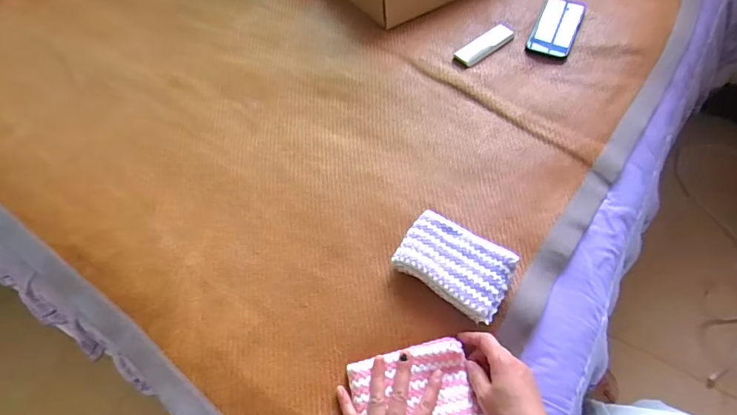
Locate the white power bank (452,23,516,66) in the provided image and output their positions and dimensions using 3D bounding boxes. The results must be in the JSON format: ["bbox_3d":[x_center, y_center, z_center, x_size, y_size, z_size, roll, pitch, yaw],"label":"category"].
[{"bbox_3d":[0.221,-0.312,0.830,0.128,0.012,0.046,-36,63,-16],"label":"white power bank"}]

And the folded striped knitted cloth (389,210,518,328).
[{"bbox_3d":[0.117,0.075,0.586,0.148,0.041,0.100,31,64,19],"label":"folded striped knitted cloth"}]

